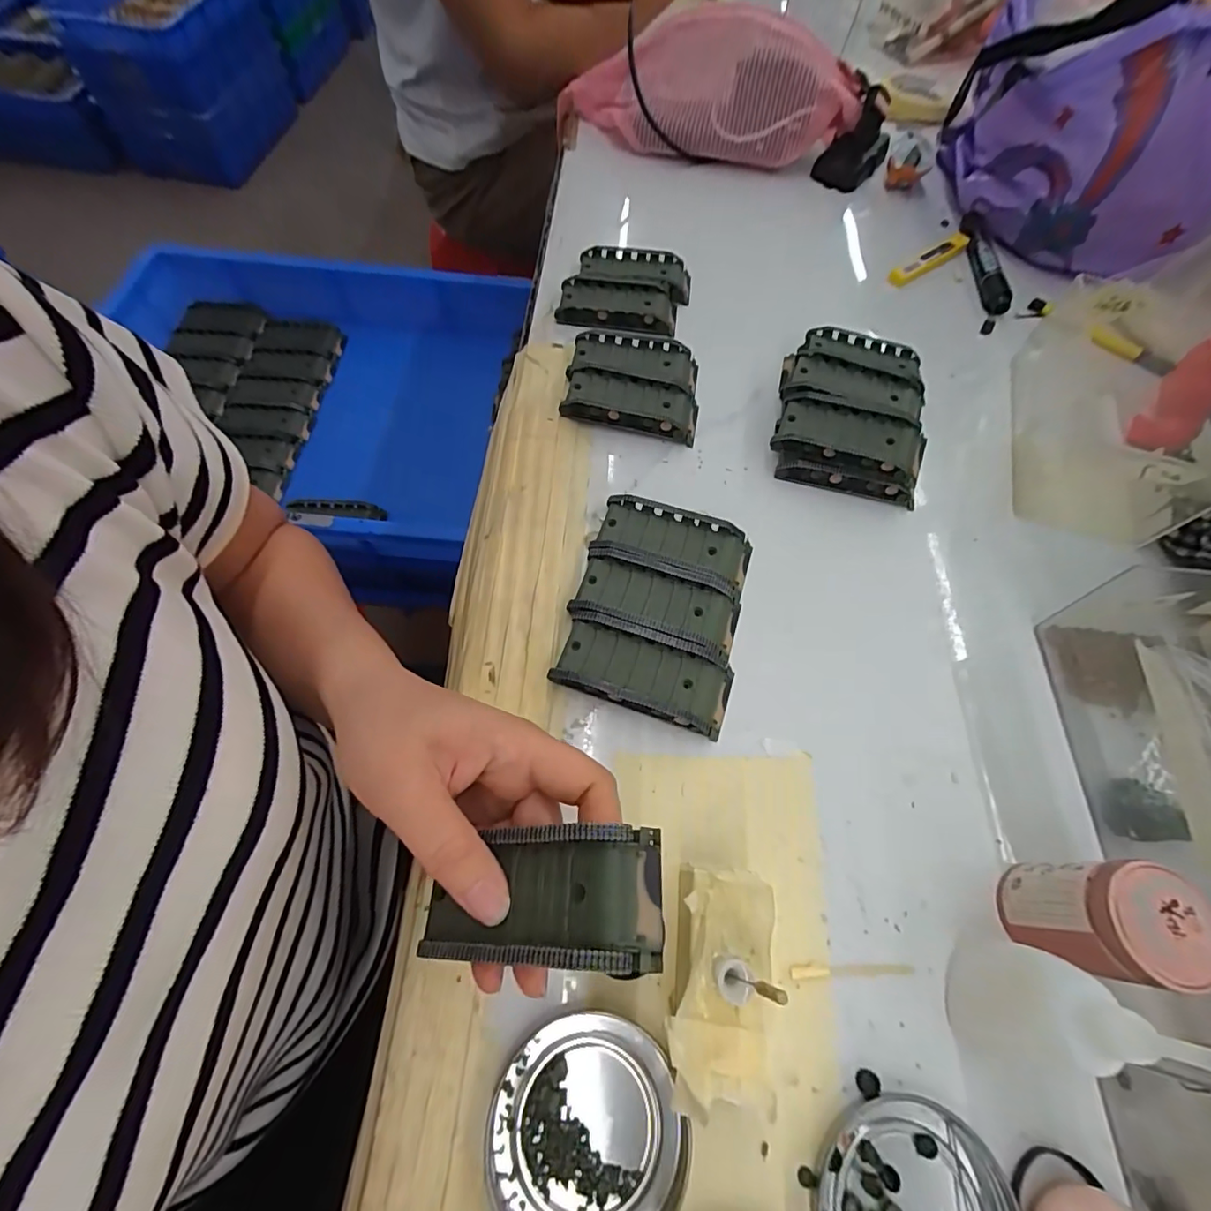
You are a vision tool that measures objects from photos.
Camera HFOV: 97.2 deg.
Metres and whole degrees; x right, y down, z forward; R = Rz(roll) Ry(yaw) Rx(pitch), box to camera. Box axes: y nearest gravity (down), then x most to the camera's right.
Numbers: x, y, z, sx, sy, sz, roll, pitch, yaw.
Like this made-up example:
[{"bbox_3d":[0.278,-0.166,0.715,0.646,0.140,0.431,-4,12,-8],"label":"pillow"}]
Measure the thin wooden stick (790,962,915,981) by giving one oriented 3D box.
[{"bbox_3d":[0.115,0.169,0.247,0.058,0.004,0.006,1,64,-4],"label":"thin wooden stick"}]

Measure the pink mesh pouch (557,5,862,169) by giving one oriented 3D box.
[{"bbox_3d":[0.103,-0.543,0.548,0.294,0.106,0.141,2,64,-3],"label":"pink mesh pouch"}]

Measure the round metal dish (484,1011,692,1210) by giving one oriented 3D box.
[{"bbox_3d":[-0.007,0.215,0.218,0.078,0.012,0.075,2,64,-3],"label":"round metal dish"}]

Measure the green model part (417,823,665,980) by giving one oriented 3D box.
[{"bbox_3d":[-0.023,0.103,0.192,0.088,0.022,0.044,-9,58,20],"label":"green model part"}]

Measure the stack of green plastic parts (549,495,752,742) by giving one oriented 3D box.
[{"bbox_3d":[0.033,-0.001,0.318,0.097,0.018,0.132,17,64,4],"label":"stack of green plastic parts"}]

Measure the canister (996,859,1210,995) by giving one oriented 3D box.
[{"bbox_3d":[0.215,0.137,0.234,0.043,0.065,0.043,7,63,-1],"label":"canister"}]

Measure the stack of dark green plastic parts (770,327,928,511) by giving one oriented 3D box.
[{"bbox_3d":[0.181,-0.150,0.394,0.105,0.036,0.146,16,64,4],"label":"stack of dark green plastic parts"}]

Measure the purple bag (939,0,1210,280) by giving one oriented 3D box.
[{"bbox_3d":[0.413,-0.397,0.459,0.096,0.165,0.240,-41,73,-21],"label":"purple bag"}]

